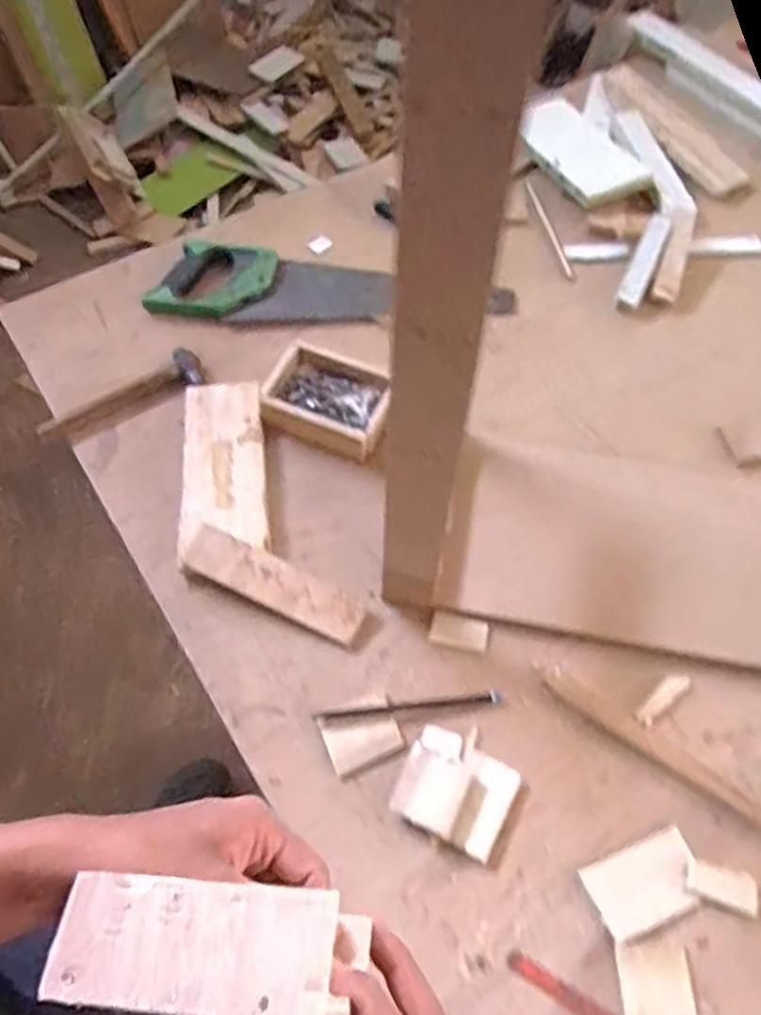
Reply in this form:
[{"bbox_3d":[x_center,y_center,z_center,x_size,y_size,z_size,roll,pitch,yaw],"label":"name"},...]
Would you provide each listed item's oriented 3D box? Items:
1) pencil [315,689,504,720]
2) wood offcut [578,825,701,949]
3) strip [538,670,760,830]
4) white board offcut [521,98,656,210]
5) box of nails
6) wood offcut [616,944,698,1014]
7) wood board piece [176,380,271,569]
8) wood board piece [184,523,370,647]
[{"bbox_3d":[0.026,0.173,0.649,0.162,0.006,0.012,-5,58,-4],"label":"pencil"},{"bbox_3d":[0.211,0.298,0.586,0.090,0.006,0.055,-20,60,-13],"label":"wood offcut"},{"bbox_3d":[0.274,0.228,0.631,0.301,0.010,0.028,31,62,17],"label":"strip"},{"bbox_3d":[0.262,-0.489,1.006,0.120,0.016,0.220,-24,61,-15],"label":"white board offcut"},{"bbox_3d":[-0.056,-0.112,0.793,0.133,0.039,0.109,20,60,11],"label":"box of nails"},{"bbox_3d":[0.205,0.353,0.545,0.054,0.004,0.048,0,58,-1],"label":"wood offcut"},{"bbox_3d":[-0.161,-0.045,0.760,0.081,0.034,0.193,-5,58,-4],"label":"wood board piece"},{"bbox_3d":[-0.097,0.072,0.693,0.176,0.015,0.048,25,79,4],"label":"wood board piece"}]

